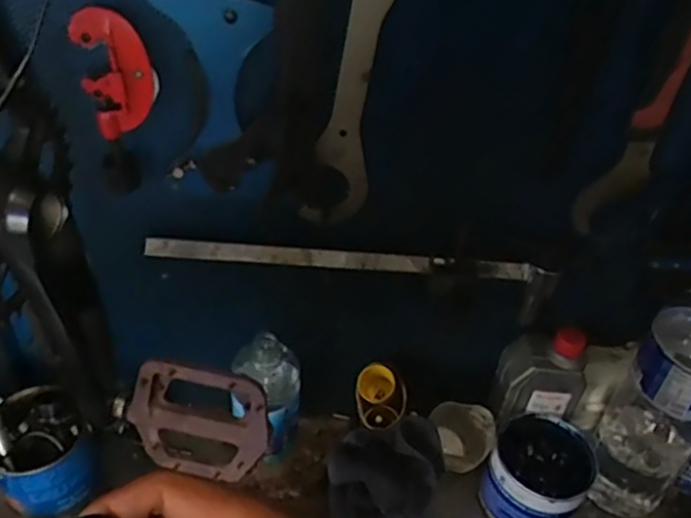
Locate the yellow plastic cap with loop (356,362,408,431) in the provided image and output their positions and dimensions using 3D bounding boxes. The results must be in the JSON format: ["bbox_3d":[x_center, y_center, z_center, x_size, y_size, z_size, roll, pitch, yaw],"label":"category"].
[{"bbox_3d":[0.039,0.157,0.696,0.057,0.043,0.078,6,38,3],"label":"yellow plastic cap with loop"}]

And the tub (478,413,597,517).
[{"bbox_3d":[0.204,0.229,0.675,0.097,0.074,0.103,2,38,-2],"label":"tub"}]

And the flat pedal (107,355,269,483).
[{"bbox_3d":[-0.107,0.111,0.439,0.106,0.095,0.016,8,38,5],"label":"flat pedal"}]

